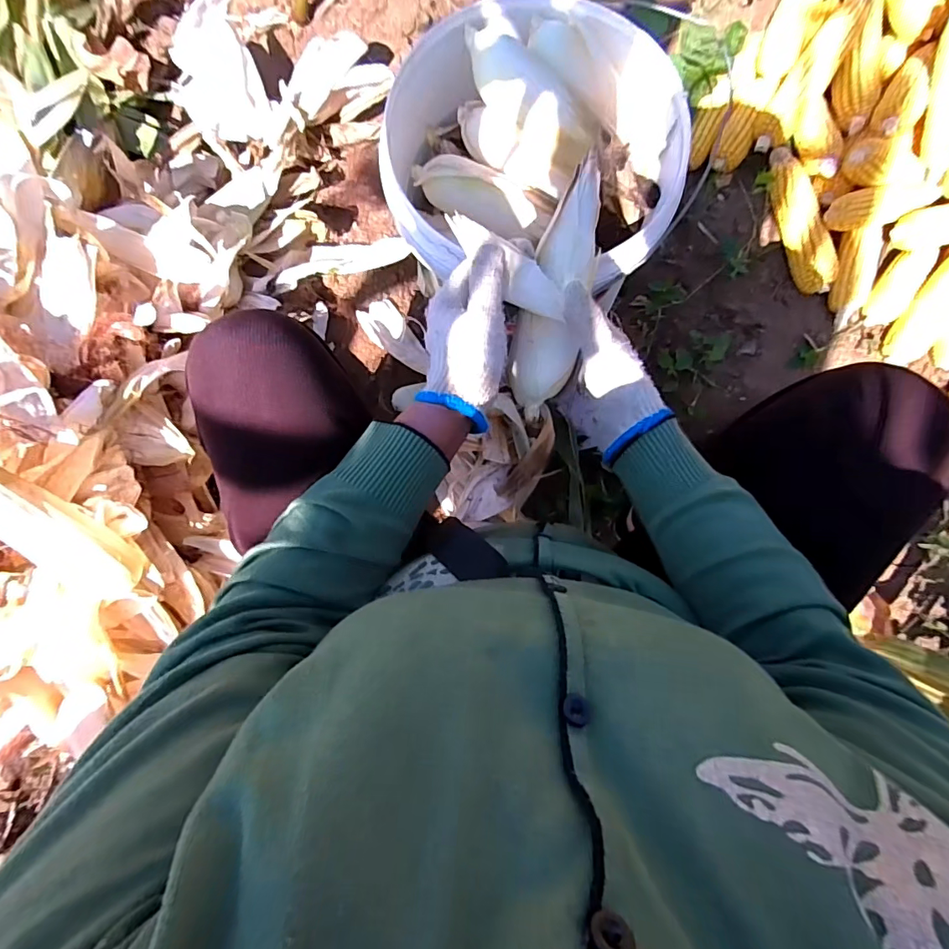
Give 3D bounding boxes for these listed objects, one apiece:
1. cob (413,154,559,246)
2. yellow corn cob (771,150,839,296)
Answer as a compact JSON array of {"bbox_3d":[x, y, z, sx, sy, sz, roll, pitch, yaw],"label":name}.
[{"bbox_3d":[0.012,-0.320,0.556,0.159,0.037,0.051,22,89,0],"label":"cob"},{"bbox_3d":[0.478,-0.373,0.720,0.053,0.055,0.216,-16,89,-1],"label":"yellow corn cob"}]

